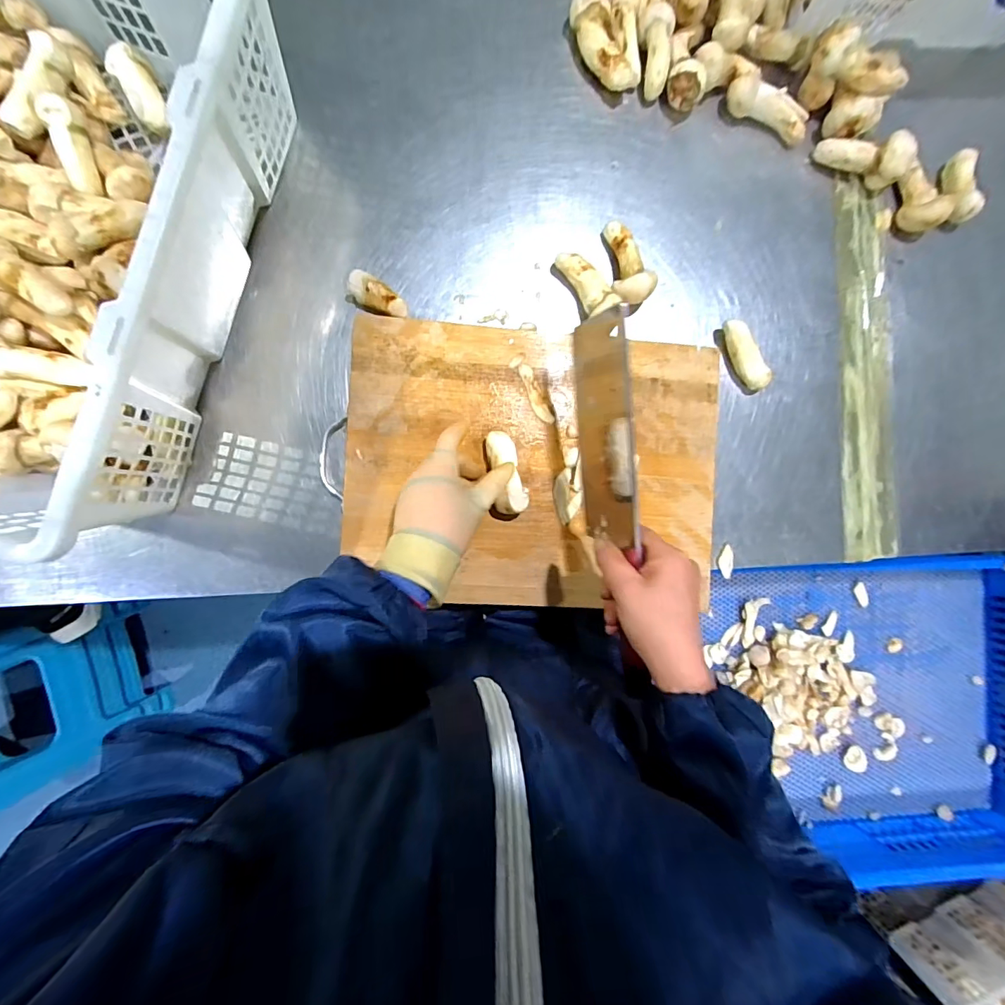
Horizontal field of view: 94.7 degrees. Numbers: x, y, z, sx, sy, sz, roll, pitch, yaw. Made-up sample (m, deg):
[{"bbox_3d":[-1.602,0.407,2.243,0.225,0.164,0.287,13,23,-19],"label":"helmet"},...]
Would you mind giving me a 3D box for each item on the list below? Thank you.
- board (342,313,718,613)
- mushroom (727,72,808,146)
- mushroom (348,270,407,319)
[{"bbox_3d":[0.034,-0.037,0.475,0.369,0.027,0.276,3,89,-5],"label":"board"},{"bbox_3d":[0.288,-0.426,0.500,0.093,0.026,0.032,19,88,-5],"label":"mushroom"},{"bbox_3d":[-0.124,-0.204,0.464,0.061,0.021,0.027,32,87,-4],"label":"mushroom"}]

